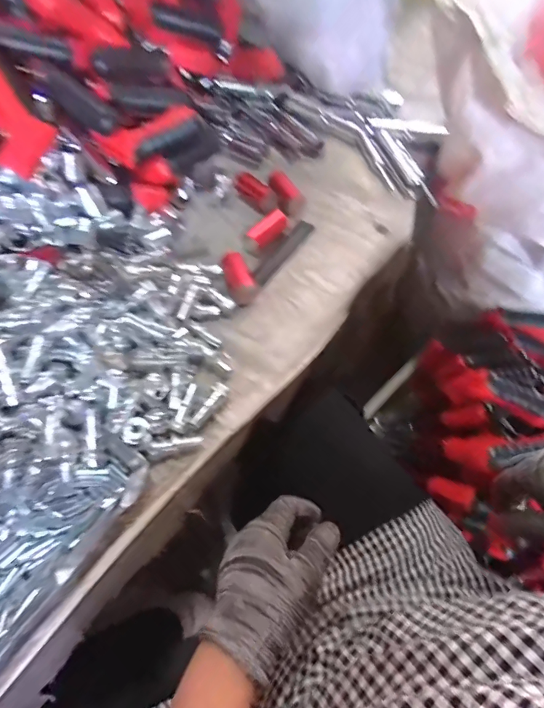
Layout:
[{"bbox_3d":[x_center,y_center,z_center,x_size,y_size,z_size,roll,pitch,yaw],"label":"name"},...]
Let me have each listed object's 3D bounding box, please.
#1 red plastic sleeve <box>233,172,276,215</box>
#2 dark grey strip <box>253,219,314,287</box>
[{"bbox_3d":[-0.027,-0.229,0.605,0.030,0.026,0.075,-31,66,-20],"label":"red plastic sleeve"},{"bbox_3d":[0.016,-0.135,0.559,0.022,0.006,0.126,30,62,14],"label":"dark grey strip"}]

